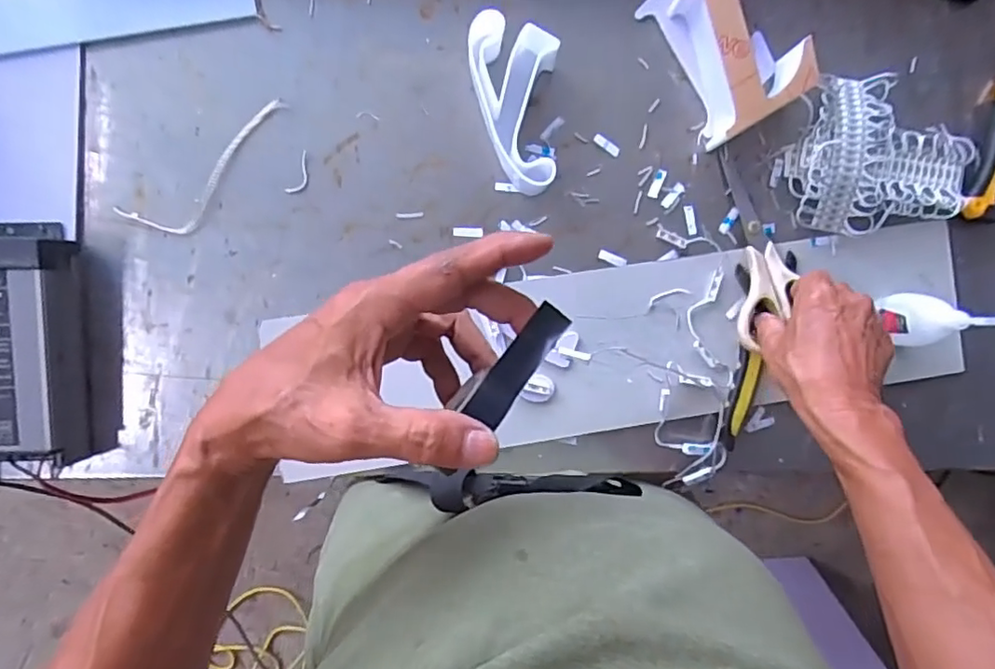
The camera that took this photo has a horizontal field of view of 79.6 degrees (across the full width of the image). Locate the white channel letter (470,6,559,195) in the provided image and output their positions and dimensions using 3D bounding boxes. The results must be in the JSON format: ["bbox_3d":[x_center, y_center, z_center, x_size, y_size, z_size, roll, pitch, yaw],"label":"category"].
[{"bbox_3d":[0.012,-0.186,0.489,0.070,0.042,0.127,2,91,-3],"label":"white channel letter"}]

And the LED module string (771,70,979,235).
[{"bbox_3d":[0.327,-0.147,0.511,0.152,0.032,0.129,16,90,-3],"label":"LED module string"}]

